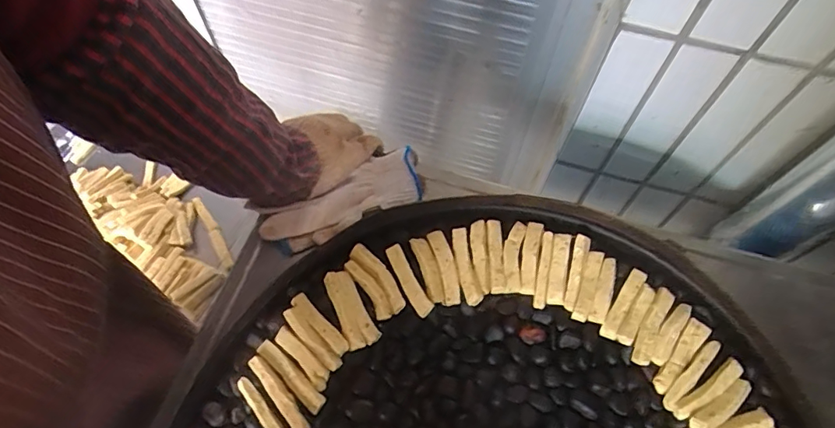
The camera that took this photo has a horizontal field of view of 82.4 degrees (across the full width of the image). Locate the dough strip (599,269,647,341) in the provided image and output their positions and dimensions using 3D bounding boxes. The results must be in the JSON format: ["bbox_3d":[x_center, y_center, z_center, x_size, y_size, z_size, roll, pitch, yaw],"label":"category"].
[{"bbox_3d":[0.194,0.085,0.450,0.015,0.012,0.072,33,68,15],"label":"dough strip"}]

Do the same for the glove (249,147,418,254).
[{"bbox_3d":[-0.082,-0.011,0.523,0.174,0.027,0.071,-28,64,-9],"label":"glove"}]

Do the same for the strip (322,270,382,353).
[{"bbox_3d":[-0.063,0.088,0.445,0.028,0.008,0.074,-19,69,-23],"label":"strip"}]

